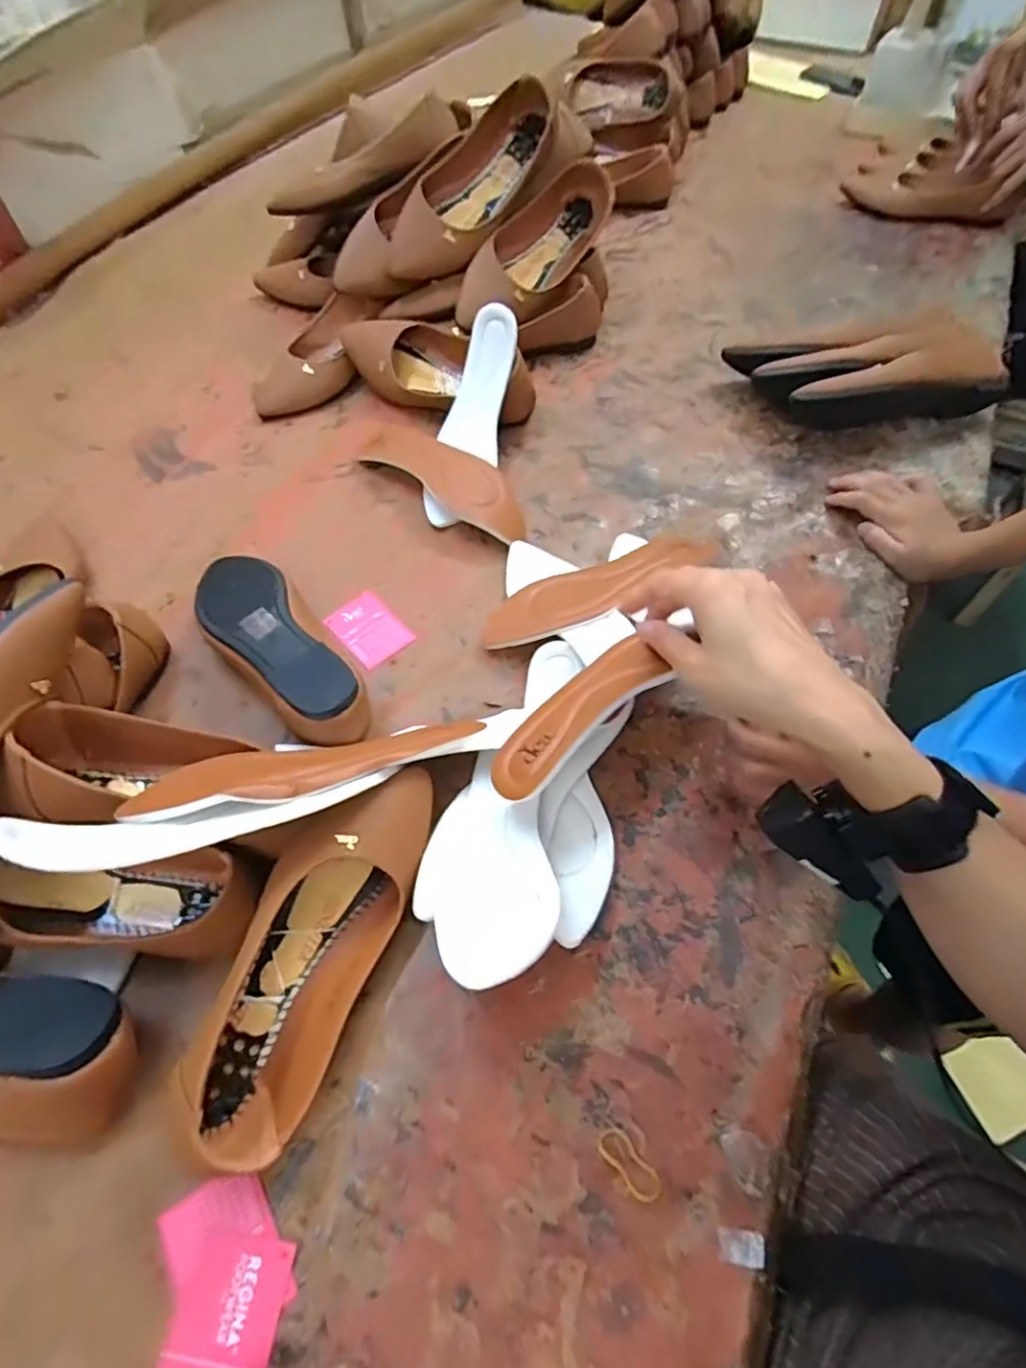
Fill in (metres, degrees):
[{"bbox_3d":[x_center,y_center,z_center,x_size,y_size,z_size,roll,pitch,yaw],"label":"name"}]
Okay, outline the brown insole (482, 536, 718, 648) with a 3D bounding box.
[{"bbox_3d":[0.086,-0.085,0.560,0.235,0.027,0.063,-22,62,-11],"label":"brown insole"}]

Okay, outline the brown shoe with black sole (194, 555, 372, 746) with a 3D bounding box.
[{"bbox_3d":[-0.192,-0.027,0.511,0.078,0.068,0.214,-31,63,-17],"label":"brown shoe with black sole"}]

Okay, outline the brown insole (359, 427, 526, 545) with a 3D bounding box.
[{"bbox_3d":[-0.068,-0.214,0.640,0.210,0.028,0.068,37,67,21],"label":"brown insole"}]

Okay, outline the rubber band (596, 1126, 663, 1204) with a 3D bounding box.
[{"bbox_3d":[0.067,0.277,0.358,0.018,0.004,0.041,-38,66,-18],"label":"rubber band"}]

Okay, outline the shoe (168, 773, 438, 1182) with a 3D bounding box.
[{"bbox_3d":[-0.122,0.161,0.394,0.081,0.068,0.244,19,62,12],"label":"shoe"}]

